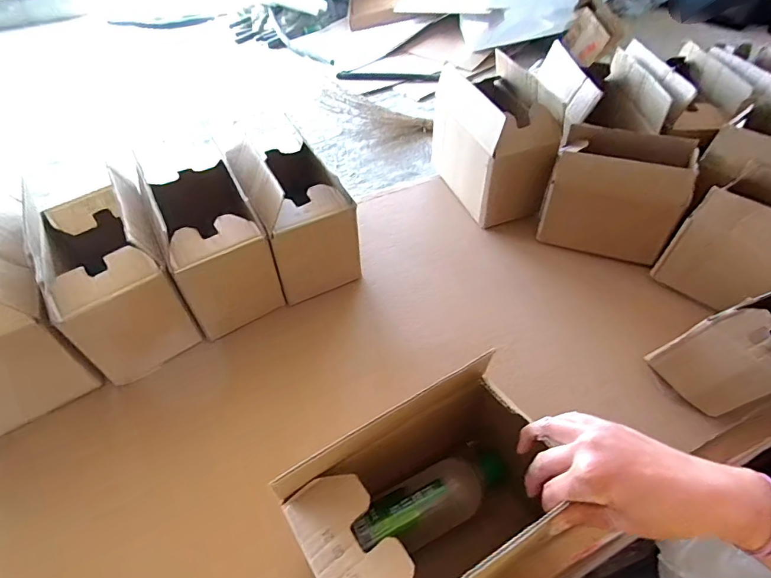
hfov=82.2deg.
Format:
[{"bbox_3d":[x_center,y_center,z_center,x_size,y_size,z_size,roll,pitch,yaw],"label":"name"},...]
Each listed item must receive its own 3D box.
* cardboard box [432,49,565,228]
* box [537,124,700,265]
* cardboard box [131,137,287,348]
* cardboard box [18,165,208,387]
[{"bbox_3d":[0.202,-0.274,0.827,0.137,0.206,0.246,-15,50,-13],"label":"cardboard box"},{"bbox_3d":[0.380,-0.161,0.742,0.203,0.170,0.115,22,52,18],"label":"box"},{"bbox_3d":[-0.264,-0.060,0.691,0.131,0.186,0.183,-24,53,-19],"label":"cardboard box"},{"bbox_3d":[-0.386,-0.028,0.630,0.138,0.213,0.222,-26,54,-21],"label":"cardboard box"}]

